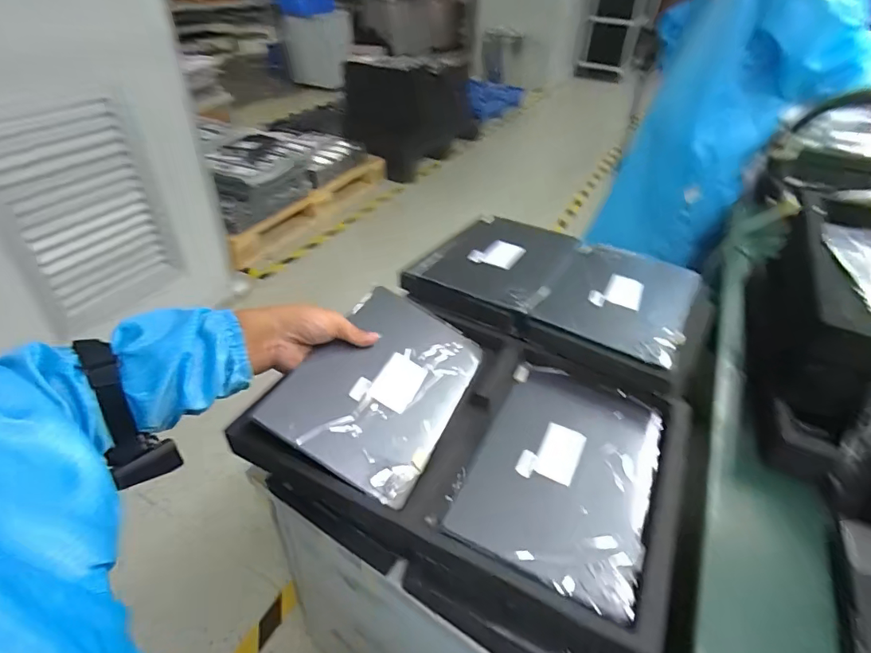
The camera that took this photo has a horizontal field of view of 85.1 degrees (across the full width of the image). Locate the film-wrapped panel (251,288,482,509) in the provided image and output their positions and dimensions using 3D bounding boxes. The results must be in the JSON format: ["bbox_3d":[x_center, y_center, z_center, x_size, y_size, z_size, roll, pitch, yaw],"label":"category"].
[{"bbox_3d":[-0.054,0.057,0.532,0.165,0.012,0.250,32,42,4],"label":"film-wrapped panel"}]

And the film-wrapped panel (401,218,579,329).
[{"bbox_3d":[0.092,-0.098,0.733,0.199,0.039,0.269,21,43,20],"label":"film-wrapped panel"}]

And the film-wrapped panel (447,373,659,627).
[{"bbox_3d":[0.134,0.143,0.493,0.166,0.015,0.258,19,42,19],"label":"film-wrapped panel"}]

